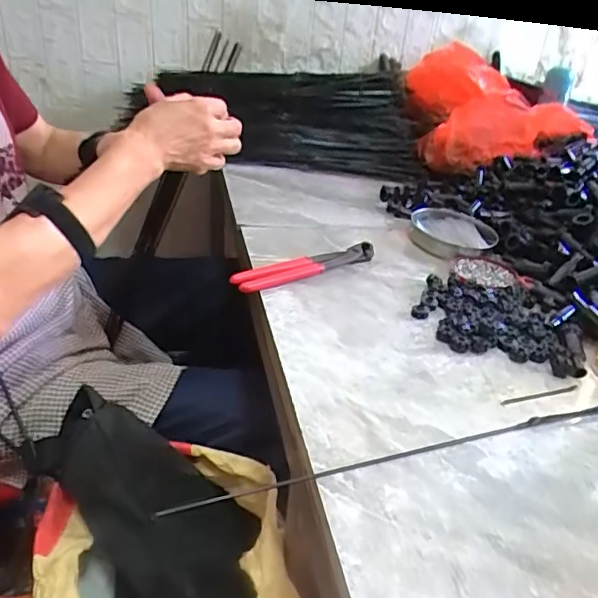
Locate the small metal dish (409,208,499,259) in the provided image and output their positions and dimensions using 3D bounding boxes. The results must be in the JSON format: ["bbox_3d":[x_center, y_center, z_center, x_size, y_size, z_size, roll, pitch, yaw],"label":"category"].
[{"bbox_3d":[0.221,-0.097,0.810,0.115,0.023,0.119,10,30,7],"label":"small metal dish"}]

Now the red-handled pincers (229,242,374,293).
[{"bbox_3d":[0.010,-0.039,0.671,0.199,0.020,0.030,-15,36,-32],"label":"red-handled pincers"}]

